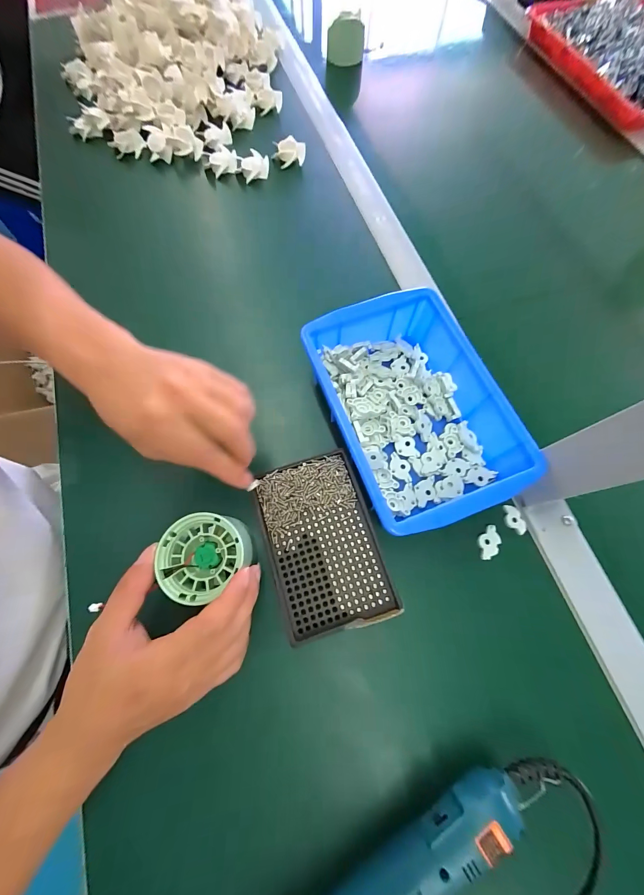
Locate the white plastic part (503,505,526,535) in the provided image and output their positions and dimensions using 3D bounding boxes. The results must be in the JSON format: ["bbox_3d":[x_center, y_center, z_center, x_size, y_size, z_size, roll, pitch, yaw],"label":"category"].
[{"bbox_3d":[0.173,0.065,0.283,0.014,0.006,0.026,-20,73,-8],"label":"white plastic part"}]

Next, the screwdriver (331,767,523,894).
[{"bbox_3d":[0.037,0.276,0.188,0.203,0.031,0.033,-33,75,-11],"label":"screwdriver"}]

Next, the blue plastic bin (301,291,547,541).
[{"bbox_3d":[0.077,-0.037,0.283,0.137,0.049,0.205,-21,73,-8],"label":"blue plastic bin"}]

